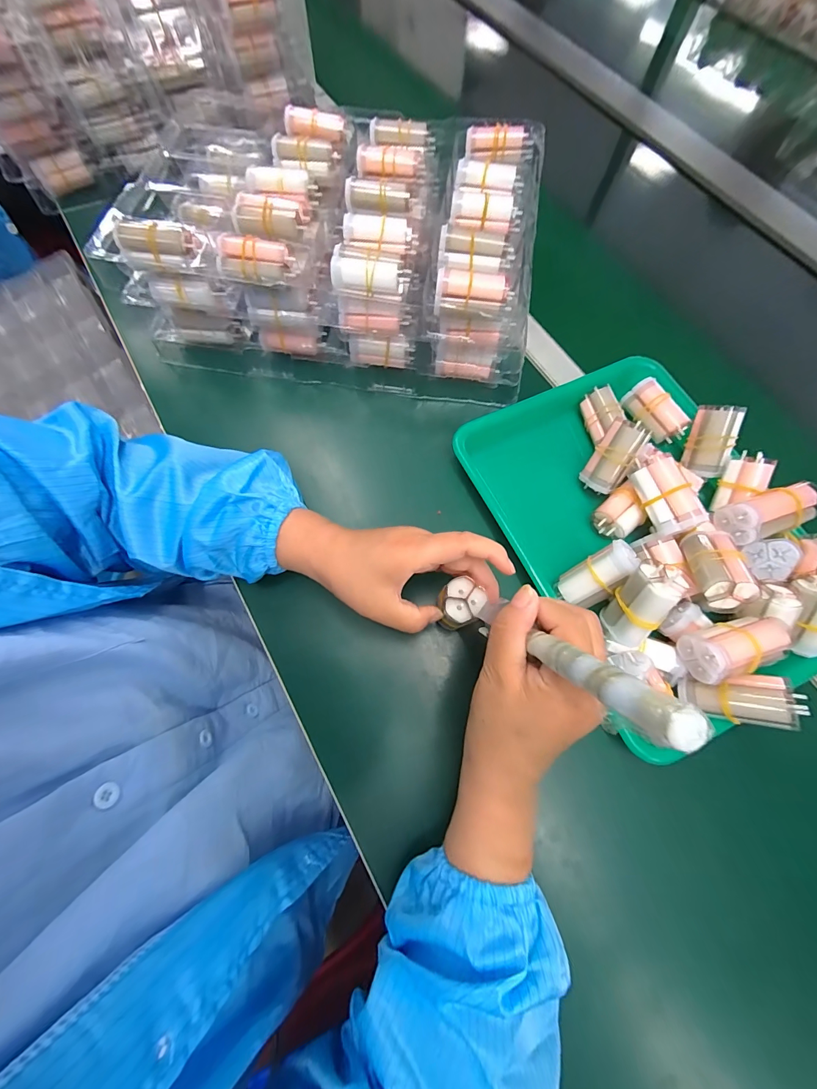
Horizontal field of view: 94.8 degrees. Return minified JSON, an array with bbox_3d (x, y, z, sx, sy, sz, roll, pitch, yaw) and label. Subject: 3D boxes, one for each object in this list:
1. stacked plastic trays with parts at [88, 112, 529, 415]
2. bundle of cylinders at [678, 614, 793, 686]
[{"bbox_3d":[-0.067,-0.336,0.417,0.398,0.107,0.295,8,71,1],"label":"stacked plastic trays with parts"},{"bbox_3d":[0.247,0.077,0.281,0.070,0.029,0.037,-15,72,-7],"label":"bundle of cylinders"}]

